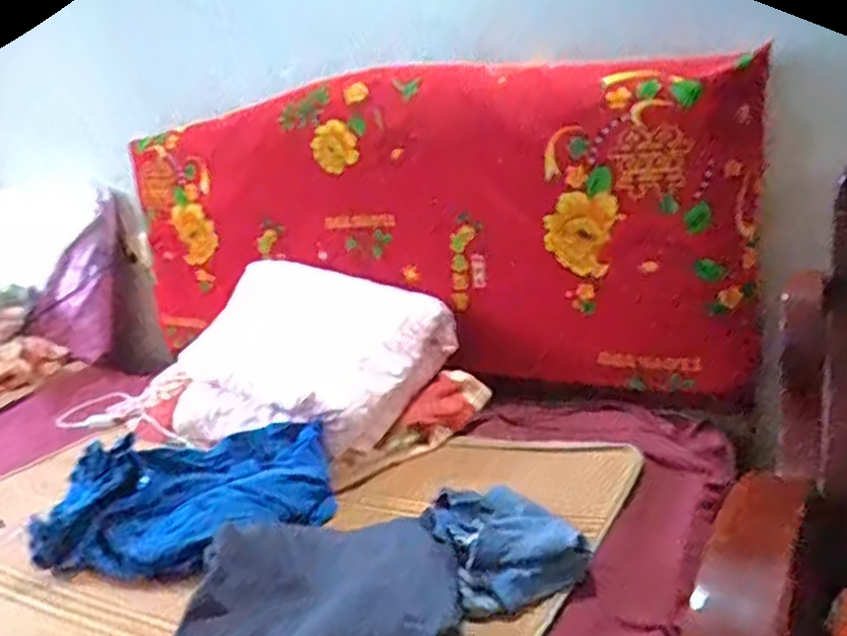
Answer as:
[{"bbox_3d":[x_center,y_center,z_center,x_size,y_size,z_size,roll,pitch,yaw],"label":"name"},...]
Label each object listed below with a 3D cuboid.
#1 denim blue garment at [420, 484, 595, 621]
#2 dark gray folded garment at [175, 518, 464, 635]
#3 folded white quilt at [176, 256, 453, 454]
[{"bbox_3d":[0.092,0.257,0.870,0.149,0.048,0.215,-8,14,-16],"label":"denim blue garment"},{"bbox_3d":[-0.113,0.303,0.815,0.300,0.088,0.242,-5,13,-2],"label":"dark gray folded garment"},{"bbox_3d":[-0.225,0.063,1.339,0.490,0.144,0.382,9,43,24],"label":"folded white quilt"}]

